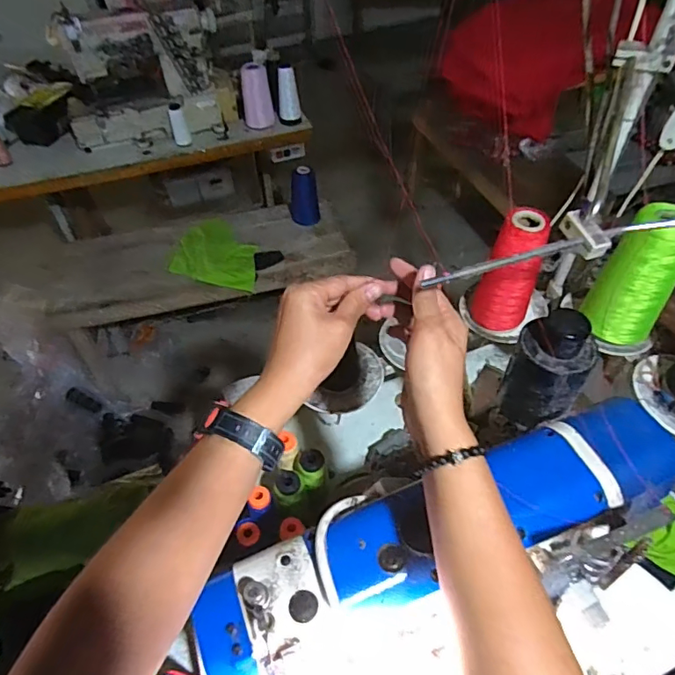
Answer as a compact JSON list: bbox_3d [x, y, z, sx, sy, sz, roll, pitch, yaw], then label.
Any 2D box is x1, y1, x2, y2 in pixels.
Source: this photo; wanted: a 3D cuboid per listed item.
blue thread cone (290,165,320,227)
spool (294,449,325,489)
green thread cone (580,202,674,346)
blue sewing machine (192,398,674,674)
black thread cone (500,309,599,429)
[{"bbox_3d":[-0.109,-0.460,1.616,0.087,0.177,0.080,-6,49,-3],"label":"blue thread cone"},{"bbox_3d":[-0.038,0.189,0.727,0.045,0.044,0.051,-14,50,-10],"label":"spool"},{"bbox_3d":[0.371,-0.072,0.612,0.081,0.169,0.070,35,58,28],"label":"green thread cone"},{"bbox_3d":[0.117,0.273,0.548,0.443,0.333,0.144,-15,50,-11],"label":"blue sewing machine"},{"bbox_3d":[0.213,0.033,0.506,0.071,0.125,0.071,21,53,19],"label":"black thread cone"}]

